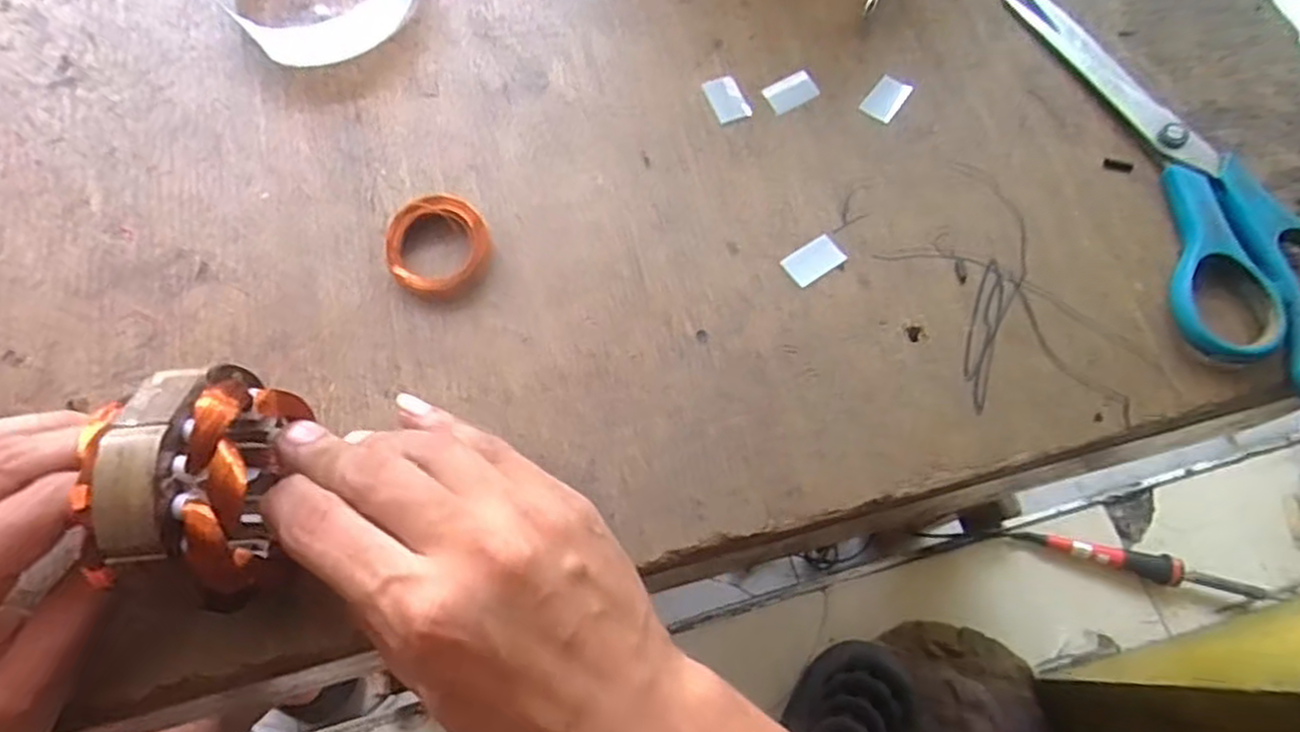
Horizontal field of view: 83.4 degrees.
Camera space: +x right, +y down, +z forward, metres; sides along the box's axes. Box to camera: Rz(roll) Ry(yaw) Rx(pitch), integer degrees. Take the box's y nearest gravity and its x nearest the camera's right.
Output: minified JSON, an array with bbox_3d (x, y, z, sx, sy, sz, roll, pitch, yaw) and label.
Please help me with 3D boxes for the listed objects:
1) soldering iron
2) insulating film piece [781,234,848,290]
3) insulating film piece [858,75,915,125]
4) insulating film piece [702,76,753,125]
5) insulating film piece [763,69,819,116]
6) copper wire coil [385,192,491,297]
[{"bbox_3d":[0.491,0.197,0.721,0.255,0.037,0.027,13,70,5],"label":"soldering iron"},{"bbox_3d":[0.071,-0.046,0.312,0.026,0.004,0.016,-34,74,-11],"label":"insulating film piece"},{"bbox_3d":[0.111,-0.126,0.342,0.015,0.004,0.025,35,75,12],"label":"insulating film piece"},{"bbox_3d":[0.036,-0.125,0.342,0.016,0.004,0.024,-21,72,-7],"label":"insulating film piece"},{"bbox_3d":[0.067,-0.130,0.345,0.026,0.004,0.016,-32,74,-10],"label":"insulating film piece"},{"bbox_3d":[-0.090,-0.052,0.311,0.041,0.012,0.044,0,71,0],"label":"copper wire coil"}]

